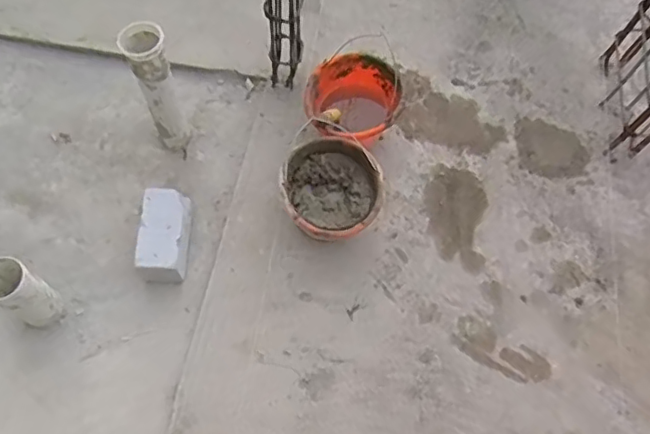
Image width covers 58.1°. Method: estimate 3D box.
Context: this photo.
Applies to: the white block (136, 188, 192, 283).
[{"bbox_3d":[-0.374,0.038,1.378,0.112,0.103,0.219,2,66,0],"label":"white block"}]

